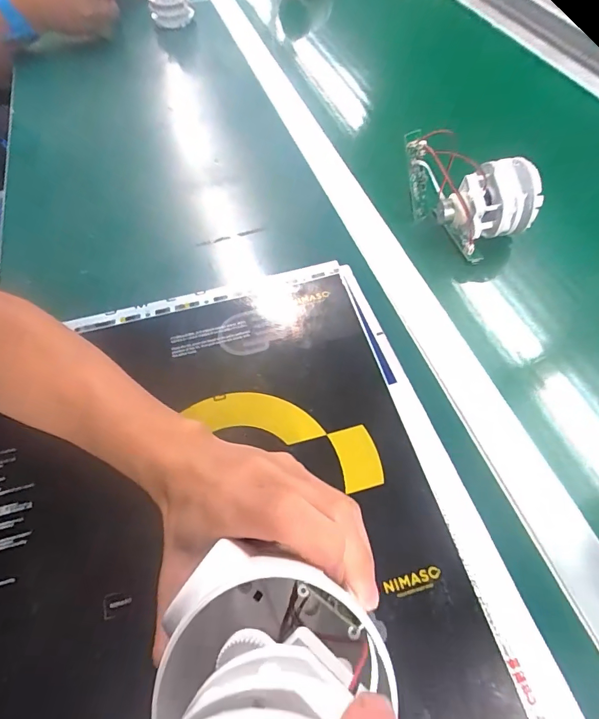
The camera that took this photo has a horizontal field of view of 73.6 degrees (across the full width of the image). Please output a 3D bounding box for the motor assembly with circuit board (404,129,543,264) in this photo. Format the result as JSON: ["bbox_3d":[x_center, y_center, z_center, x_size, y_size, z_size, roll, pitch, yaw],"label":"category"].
[{"bbox_3d":[0.158,-0.160,0.381,0.055,0.072,0.122,-33,66,-17],"label":"motor assembly with circuit board"}]

